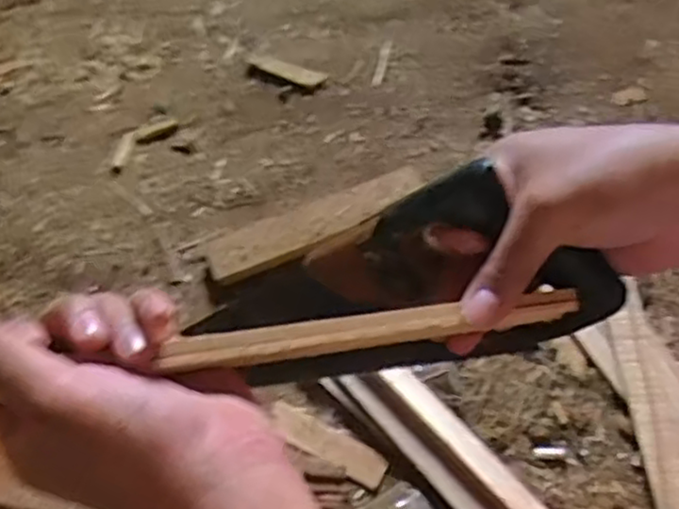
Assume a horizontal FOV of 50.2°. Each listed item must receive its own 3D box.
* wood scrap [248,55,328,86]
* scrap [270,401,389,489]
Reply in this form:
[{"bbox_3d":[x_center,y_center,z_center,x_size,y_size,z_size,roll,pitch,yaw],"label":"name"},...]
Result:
[{"bbox_3d":[-0.069,-0.239,0.938,0.105,0.007,0.023,21,61,14],"label":"wood scrap"},{"bbox_3d":[-0.013,0.185,0.711,0.125,0.012,0.032,27,63,16],"label":"scrap"}]

